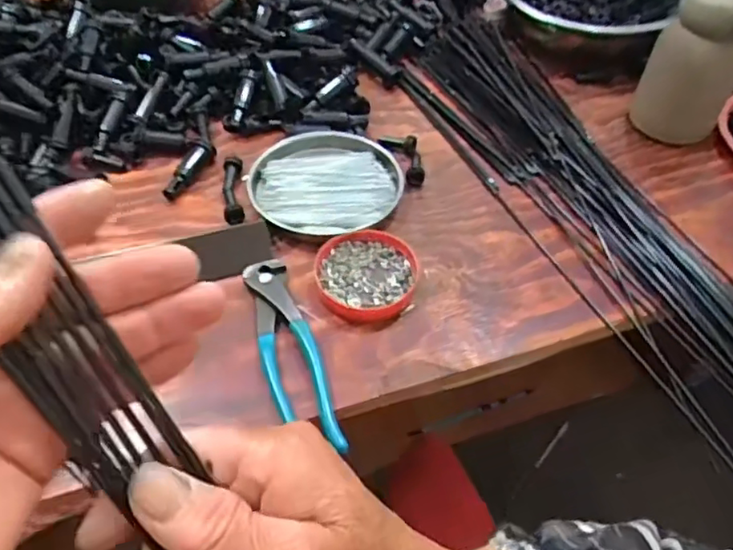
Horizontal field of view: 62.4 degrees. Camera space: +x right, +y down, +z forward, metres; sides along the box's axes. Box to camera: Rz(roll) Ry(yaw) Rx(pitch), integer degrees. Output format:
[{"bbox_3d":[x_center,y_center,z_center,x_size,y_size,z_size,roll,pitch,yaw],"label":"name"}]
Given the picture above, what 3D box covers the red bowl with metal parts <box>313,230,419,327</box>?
[{"bbox_3d":[0.000,0.001,0.480,0.079,0.017,0.084,0,47,0],"label":"red bowl with metal parts"}]

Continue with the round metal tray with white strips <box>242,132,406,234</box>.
[{"bbox_3d":[-0.035,-0.093,0.555,0.136,0.022,0.136,0,47,0],"label":"round metal tray with white strips"}]

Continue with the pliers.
[{"bbox_3d":[-0.055,0.051,0.432,0.042,0.015,0.162,-12,48,-10],"label":"pliers"}]

